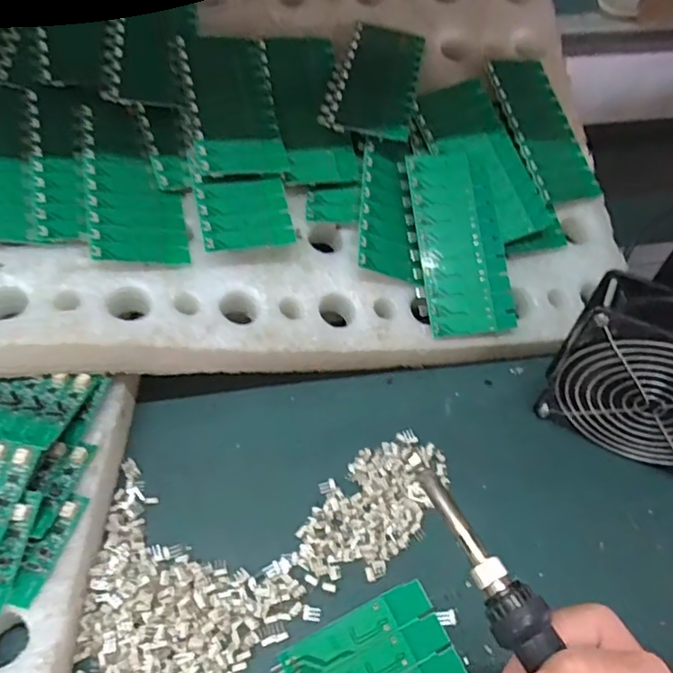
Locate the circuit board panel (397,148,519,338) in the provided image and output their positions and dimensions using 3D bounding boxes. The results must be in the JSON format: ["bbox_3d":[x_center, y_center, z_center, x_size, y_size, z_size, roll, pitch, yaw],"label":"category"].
[{"bbox_3d":[0.087,-0.072,0.428,0.067,0.007,0.142,-8,80,-5],"label":"circuit board panel"}]

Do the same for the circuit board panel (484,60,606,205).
[{"bbox_3d":[0.173,-0.175,0.486,0.061,0.010,0.131,-11,77,-26],"label":"circuit board panel"}]

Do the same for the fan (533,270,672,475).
[{"bbox_3d":[0.206,0.031,0.372,0.122,0.120,0.048,26,57,15],"label":"fan"}]

